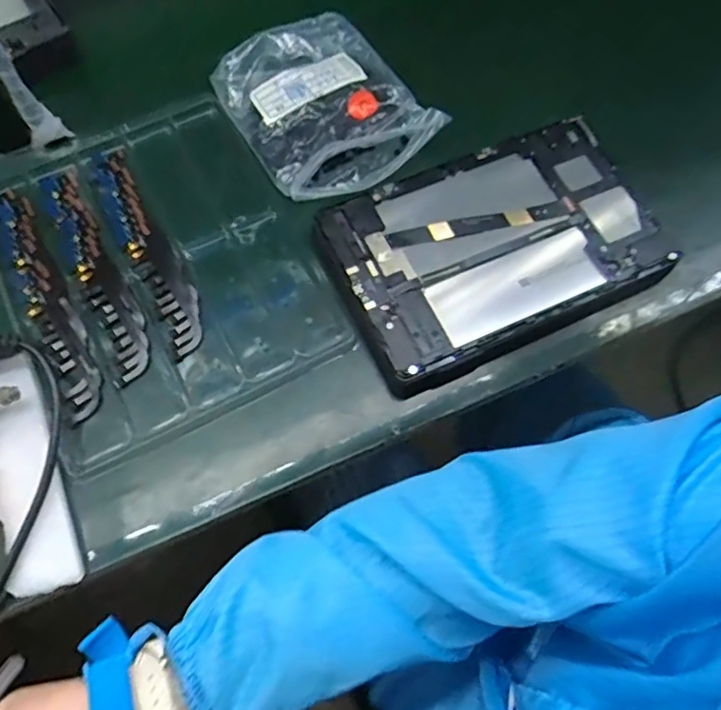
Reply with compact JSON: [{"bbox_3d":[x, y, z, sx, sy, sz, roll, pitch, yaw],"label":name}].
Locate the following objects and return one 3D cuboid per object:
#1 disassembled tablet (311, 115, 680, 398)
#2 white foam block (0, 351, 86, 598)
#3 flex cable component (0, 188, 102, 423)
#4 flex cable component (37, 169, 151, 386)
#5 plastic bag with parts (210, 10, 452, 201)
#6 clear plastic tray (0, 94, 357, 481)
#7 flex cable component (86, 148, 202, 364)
[{"bbox_3d":[0.101,-0.086,0.434,0.240,0.022,0.153,-24,71,-11],"label":"disassembled tablet"},{"bbox_3d":[-0.220,0.074,0.373,0.045,0.008,0.158,-18,69,-9],"label":"white foam block"},{"bbox_3d":[-0.236,-0.046,0.425,0.030,0.006,0.208,-29,71,-13],"label":"flex cable component"},{"bbox_3d":[-0.204,-0.068,0.437,0.030,0.005,0.199,-27,71,-11],"label":"flex cable component"},{"bbox_3d":[-0.031,-0.215,0.479,0.139,0.024,0.170,-31,72,-14],"label":"plastic bag with parts"},{"bbox_3d":[-0.157,-0.077,0.440,0.216,0.015,0.270,-26,71,-11],"label":"clear plastic tray"},{"bbox_3d":[-0.168,-0.088,0.442,0.034,0.004,0.198,-28,71,-11],"label":"flex cable component"}]

